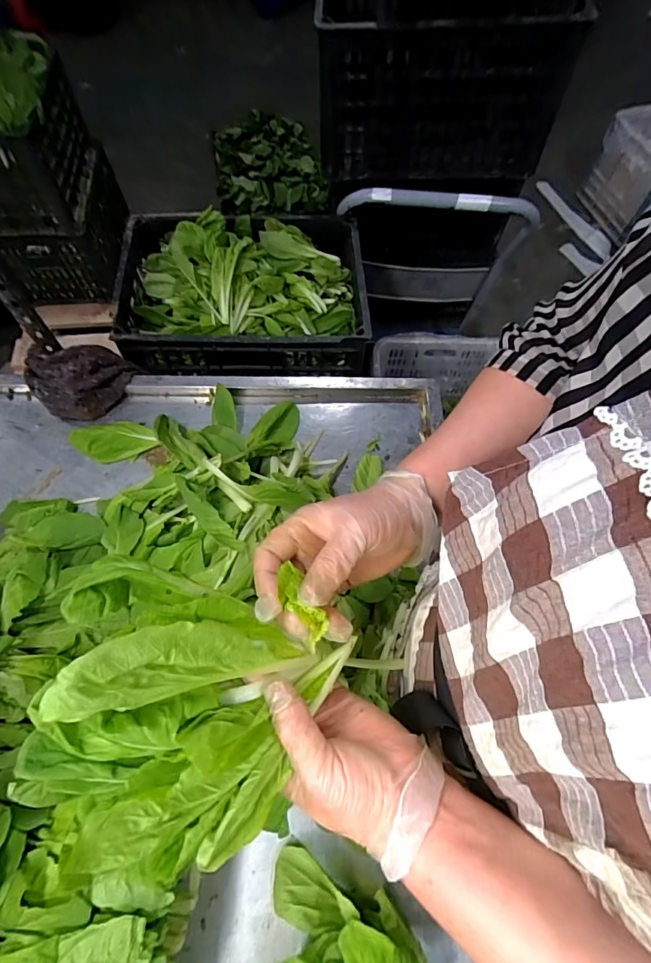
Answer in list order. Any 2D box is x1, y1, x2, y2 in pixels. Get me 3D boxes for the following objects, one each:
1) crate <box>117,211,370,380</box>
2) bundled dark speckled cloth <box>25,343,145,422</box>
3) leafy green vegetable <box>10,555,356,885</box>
[{"bbox_3d":[-0.160,-0.390,0.886,0.462,0.197,0.313,-1,67,0],"label":"crate"},{"bbox_3d":[-0.332,-0.136,0.599,0.131,0.054,0.085,-9,67,-4],"label":"bundled dark speckled cloth"},{"bbox_3d":[-0.081,0.151,0.279,0.196,0.080,0.153,33,74,-30],"label":"leafy green vegetable"}]

